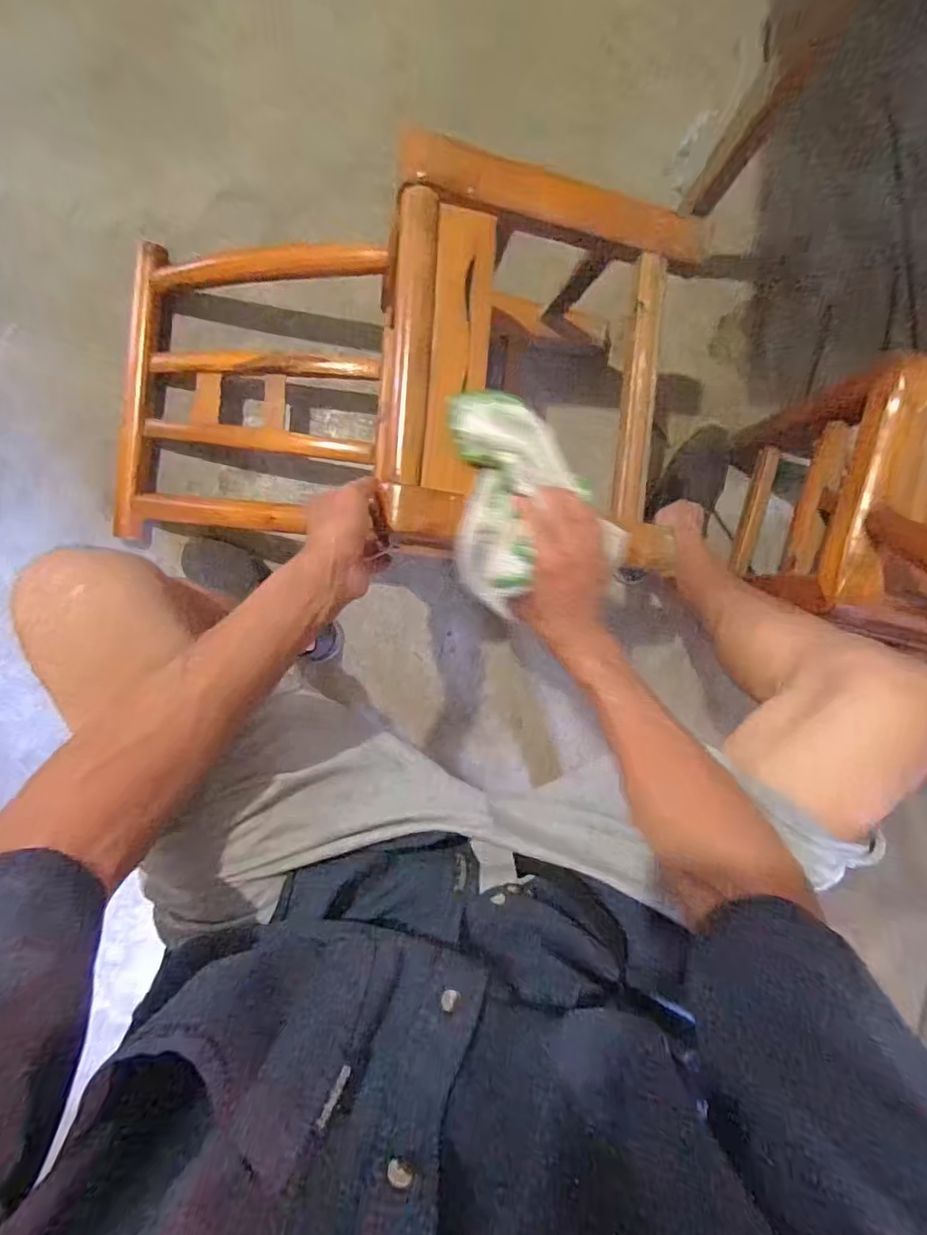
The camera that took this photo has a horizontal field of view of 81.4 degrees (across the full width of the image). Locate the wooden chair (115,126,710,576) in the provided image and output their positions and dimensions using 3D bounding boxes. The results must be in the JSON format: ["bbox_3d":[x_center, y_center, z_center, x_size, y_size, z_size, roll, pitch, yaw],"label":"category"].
[{"bbox_3d":[-0.123,-0.276,0.659,0.704,0.332,0.379,4,95,-4],"label":"wooden chair"}]

